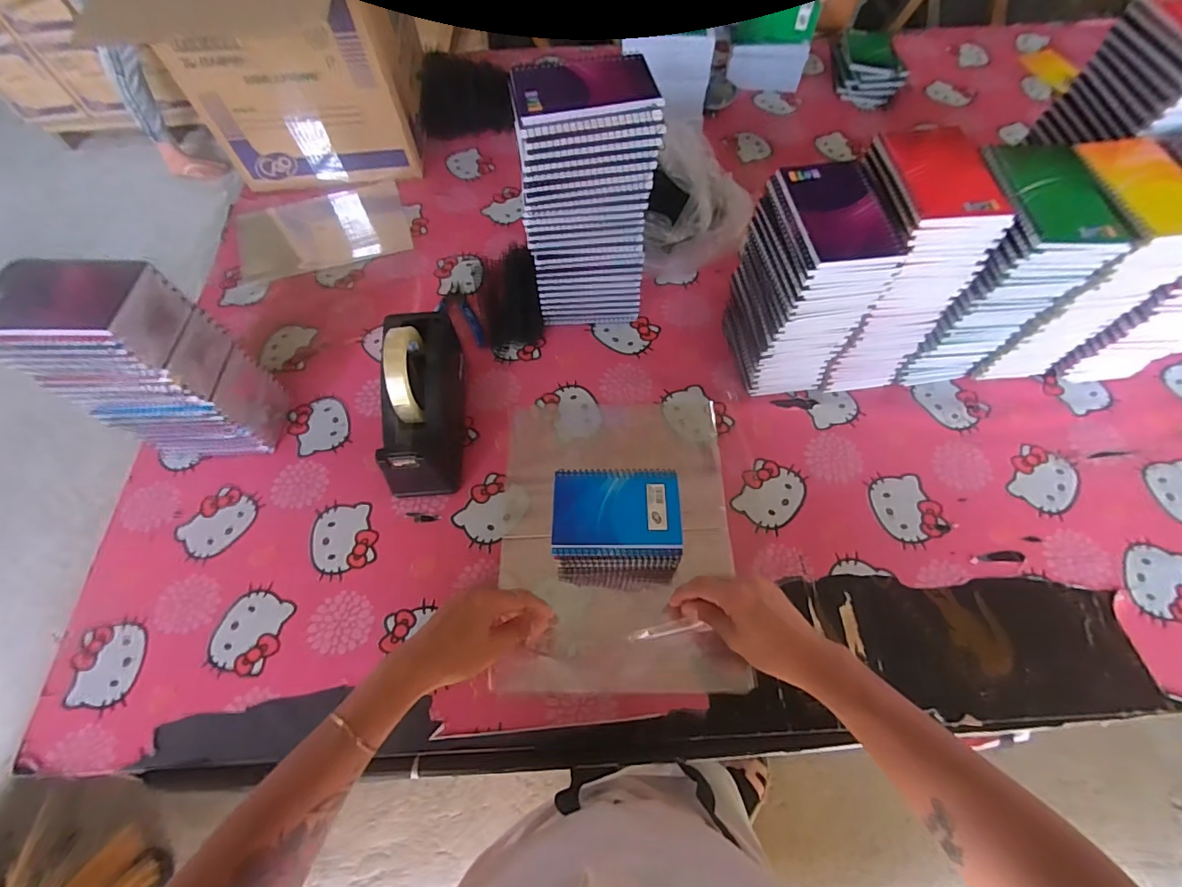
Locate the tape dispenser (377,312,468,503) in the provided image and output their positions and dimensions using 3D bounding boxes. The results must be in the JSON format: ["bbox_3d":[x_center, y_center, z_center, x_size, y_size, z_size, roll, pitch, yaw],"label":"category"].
[{"bbox_3d":[-0.193,-0.052,0.583,0.074,0.128,0.210,-4,62,-1],"label":"tape dispenser"}]

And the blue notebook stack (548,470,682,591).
[{"bbox_3d":[0.027,0.090,0.533,0.127,0.063,0.108,0,62,1],"label":"blue notebook stack"}]

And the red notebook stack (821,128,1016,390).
[{"bbox_3d":[0.327,-0.185,0.563,0.095,0.248,0.137,-4,62,-1],"label":"red notebook stack"}]

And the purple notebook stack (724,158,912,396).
[{"bbox_3d":[0.232,-0.165,0.570,0.099,0.234,0.133,-10,62,-4],"label":"purple notebook stack"}]

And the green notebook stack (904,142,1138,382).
[{"bbox_3d":[0.425,-0.172,0.561,0.101,0.240,0.122,-5,62,-1],"label":"green notebook stack"}]

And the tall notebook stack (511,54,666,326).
[{"bbox_3d":[-0.002,-0.265,0.597,0.141,0.289,0.095,-6,62,-2],"label":"tall notebook stack"}]

